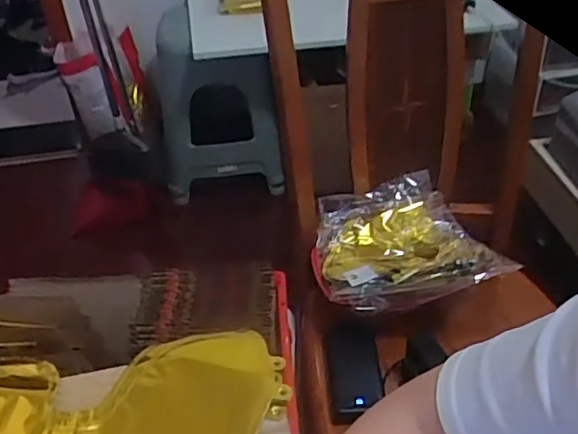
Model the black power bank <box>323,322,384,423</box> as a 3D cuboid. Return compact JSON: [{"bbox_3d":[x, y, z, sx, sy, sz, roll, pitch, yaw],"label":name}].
[{"bbox_3d":[0.092,0.221,0.888,0.077,0.017,0.155,-3,39,1],"label":"black power bank"}]

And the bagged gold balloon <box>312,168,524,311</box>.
[{"bbox_3d":[0.174,0.042,0.982,0.266,0.065,0.255,-7,40,-5],"label":"bagged gold balloon"}]

